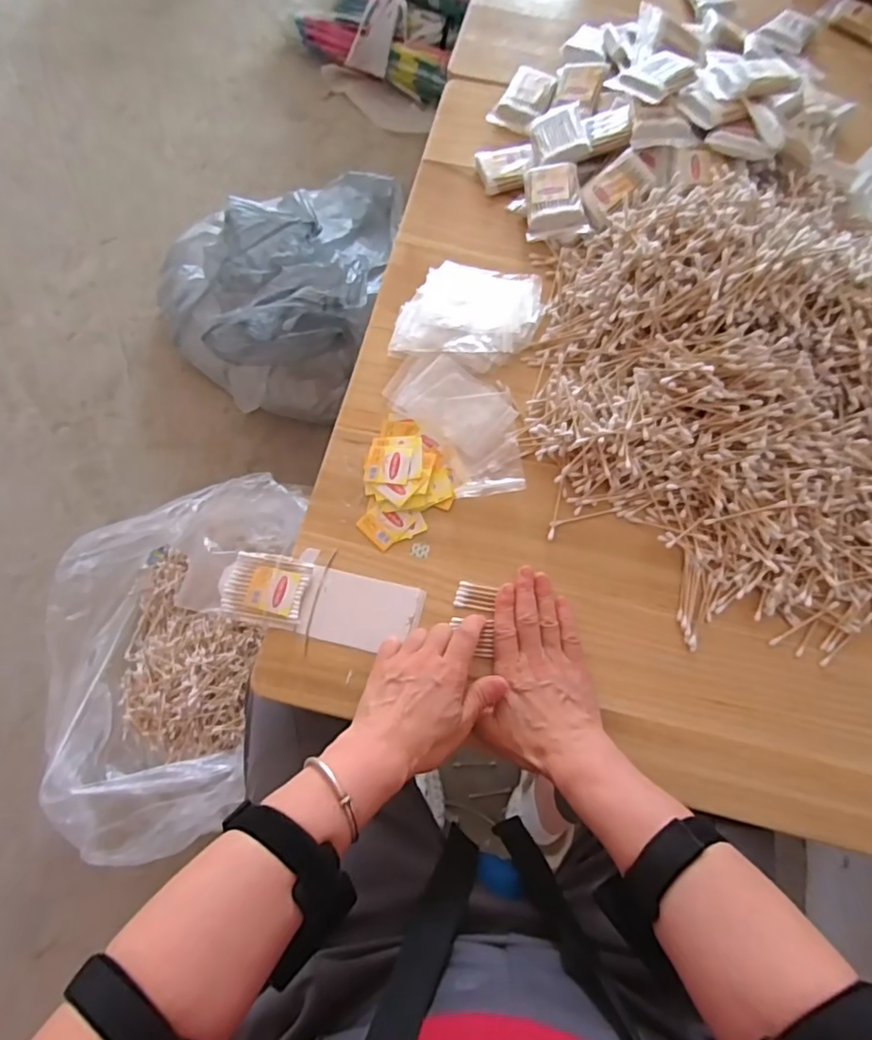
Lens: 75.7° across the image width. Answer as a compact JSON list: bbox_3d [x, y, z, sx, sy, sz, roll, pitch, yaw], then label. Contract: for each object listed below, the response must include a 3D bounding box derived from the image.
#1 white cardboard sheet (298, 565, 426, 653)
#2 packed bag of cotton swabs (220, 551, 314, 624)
[{"bbox_3d":[-0.065,0.081,0.496,0.099,0.004,0.062,11,73,6],"label":"white cardboard sheet"},{"bbox_3d":[-0.155,0.059,0.504,0.077,0.013,0.057,9,73,5],"label":"packed bag of cotton swabs"}]

